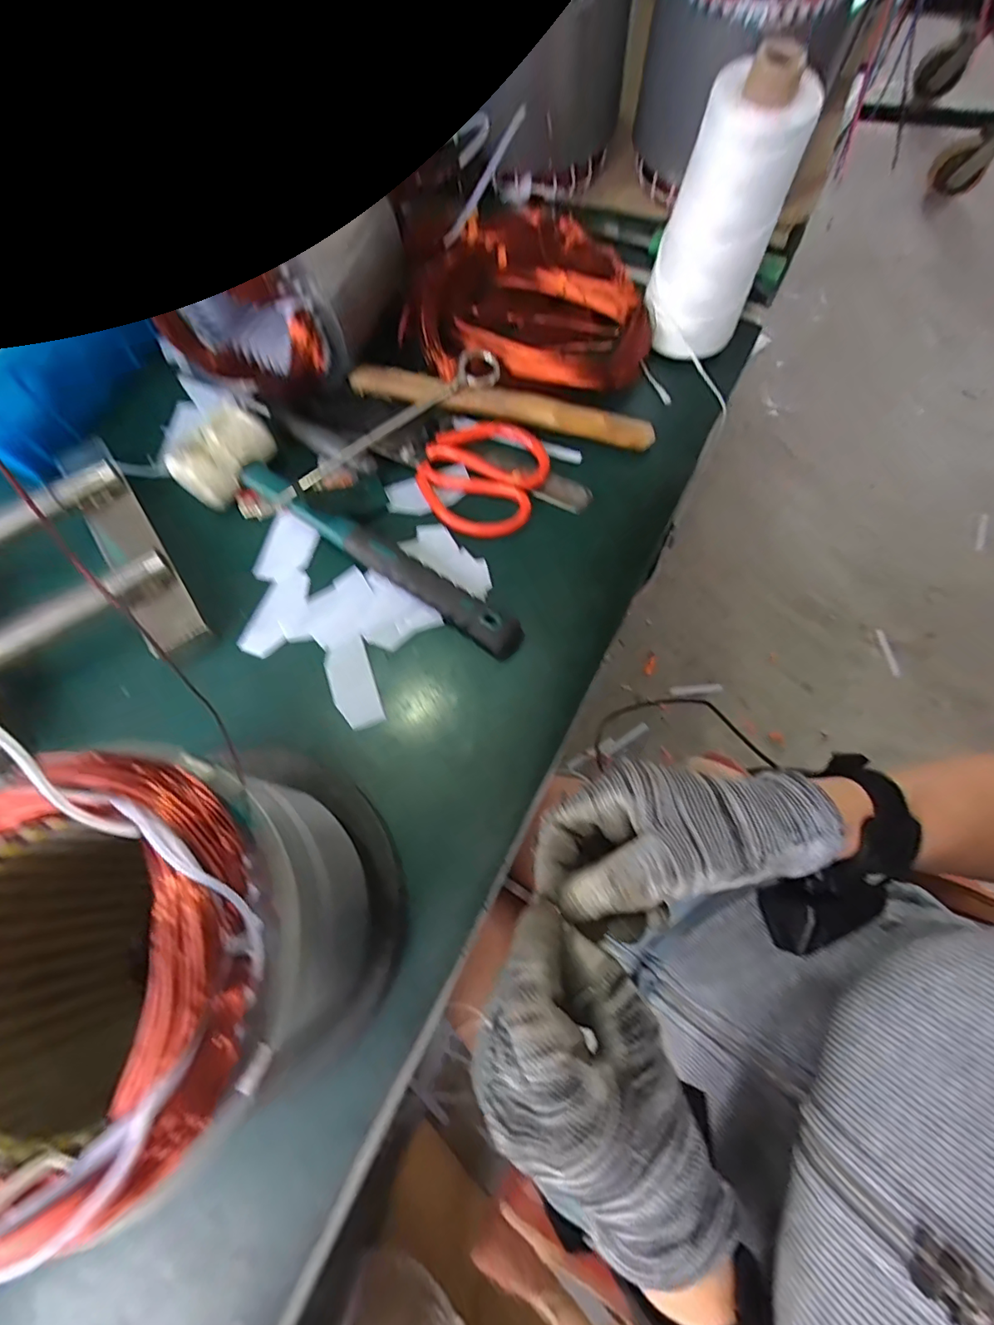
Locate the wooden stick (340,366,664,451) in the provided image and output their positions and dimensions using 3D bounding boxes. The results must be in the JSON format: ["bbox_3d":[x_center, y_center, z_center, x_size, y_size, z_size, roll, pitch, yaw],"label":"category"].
[{"bbox_3d":[0.002,-0.204,0.427,0.244,0.021,0.026,14,72,6],"label":"wooden stick"}]

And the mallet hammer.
[{"bbox_3d":[-0.110,-0.082,0.376,0.272,0.047,0.071,37,75,13],"label":"mallet hammer"}]

